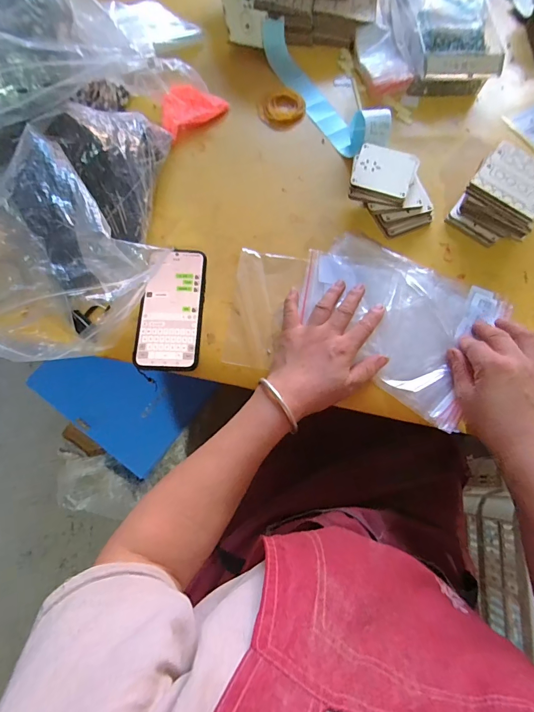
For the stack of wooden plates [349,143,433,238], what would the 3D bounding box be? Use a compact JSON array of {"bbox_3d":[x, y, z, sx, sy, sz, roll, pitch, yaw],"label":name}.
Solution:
[{"bbox_3d":[0.169,-0.219,0.499,0.126,0.050,0.094,26,74,6],"label":"stack of wooden plates"}]

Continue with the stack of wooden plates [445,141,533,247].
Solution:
[{"bbox_3d":[0.321,-0.216,0.500,0.097,0.057,0.118,33,75,8],"label":"stack of wooden plates"}]

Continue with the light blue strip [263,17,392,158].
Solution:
[{"bbox_3d":[0.078,-0.406,0.553,0.066,0.050,0.286,-34,77,-11],"label":"light blue strip"}]

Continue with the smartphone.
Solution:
[{"bbox_3d":[-0.119,-0.058,0.459,0.076,0.015,0.156,2,73,-1],"label":"smartphone"}]

